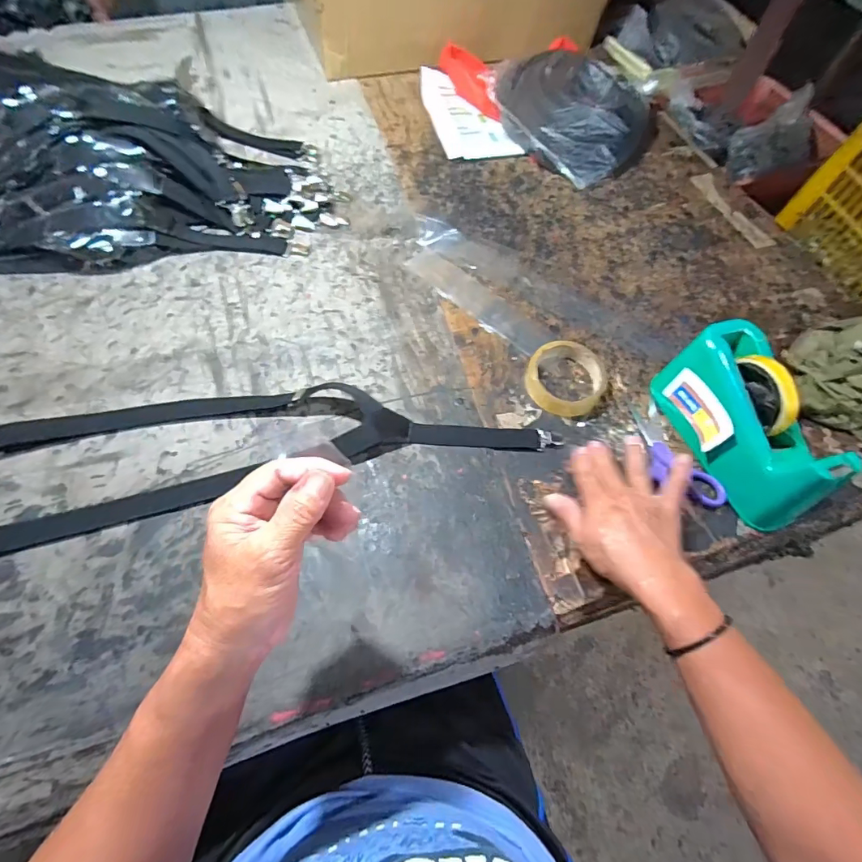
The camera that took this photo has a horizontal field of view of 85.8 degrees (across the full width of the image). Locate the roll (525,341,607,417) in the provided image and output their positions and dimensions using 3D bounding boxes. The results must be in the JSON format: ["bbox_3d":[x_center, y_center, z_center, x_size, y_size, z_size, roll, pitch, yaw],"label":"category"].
[{"bbox_3d":[0.161,-0.064,0.555,0.089,0.031,0.091,1,62,-2],"label":"roll"}]

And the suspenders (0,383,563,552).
[{"bbox_3d":[-0.187,0.005,0.504,0.625,0.026,0.149,-11,63,-8],"label":"suspenders"}]

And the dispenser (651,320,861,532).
[{"bbox_3d":[0.329,-0.007,0.488,0.067,0.110,0.200,-17,64,-11],"label":"dispenser"}]

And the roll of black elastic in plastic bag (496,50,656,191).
[{"bbox_3d":[0.254,-0.543,0.791,0.232,0.076,0.253,1,62,-2],"label":"roll of black elastic in plastic bag"}]

